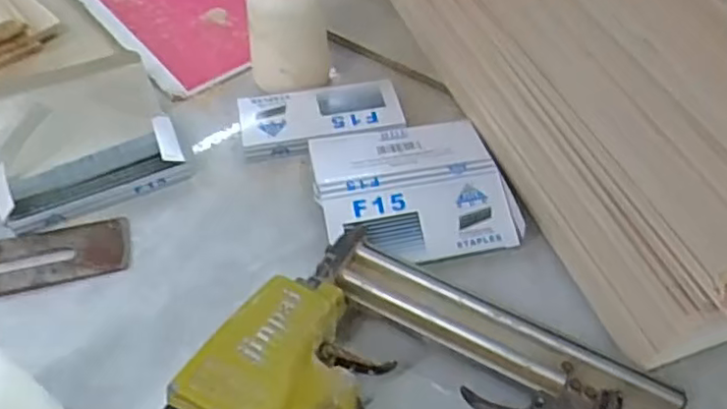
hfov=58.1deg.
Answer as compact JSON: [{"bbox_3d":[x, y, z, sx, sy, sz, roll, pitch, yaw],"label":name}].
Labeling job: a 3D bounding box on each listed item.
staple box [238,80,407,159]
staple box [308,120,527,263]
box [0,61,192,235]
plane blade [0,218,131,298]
[{"bbox_3d":[-0.033,-0.065,0.506,0.121,0.019,0.054,-9,52,-7],"label":"staple box"},{"bbox_3d":[0.033,-0.010,0.456,0.126,0.027,0.112,-9,52,-8],"label":"staple box"},{"bbox_3d":[-0.206,-0.046,0.484,0.123,0.029,0.115,-19,54,-15],"label":"box"},{"bbox_3d":[-0.234,0.039,0.428,0.155,0.004,0.047,-12,52,-10],"label":"plane blade"}]

